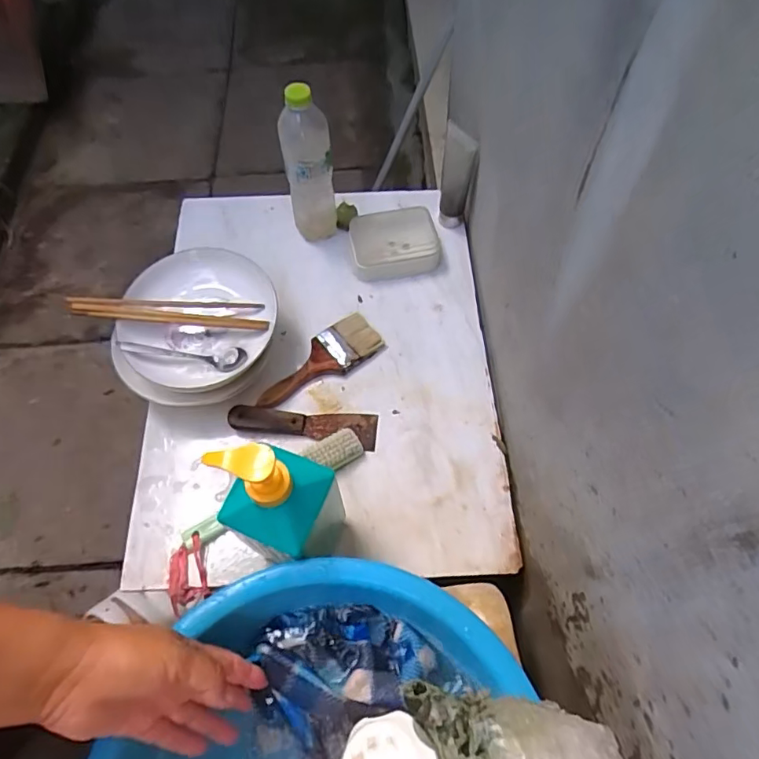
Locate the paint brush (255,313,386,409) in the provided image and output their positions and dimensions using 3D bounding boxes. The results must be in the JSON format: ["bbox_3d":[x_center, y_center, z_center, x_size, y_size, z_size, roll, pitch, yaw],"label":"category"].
[{"bbox_3d":[-0.083,-0.022,0.708,0.180,0.024,0.064,-34,66,-14],"label":"paint brush"}]

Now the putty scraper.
[{"bbox_3d":[-0.095,0.054,0.667,0.182,0.027,0.045,5,63,6],"label":"putty scraper"}]

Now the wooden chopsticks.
[{"bbox_3d":[-0.260,-0.090,0.661,0.236,0.042,0.040,1,63,4],"label":"wooden chopsticks"}]

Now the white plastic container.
[{"bbox_3d":[0.023,-0.203,0.792,0.127,0.039,0.100,-11,63,-3],"label":"white plastic container"}]

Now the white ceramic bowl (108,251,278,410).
[{"bbox_3d":[-0.229,-0.066,0.667,0.184,0.059,0.192,-1,62,3],"label":"white ceramic bowl"}]

